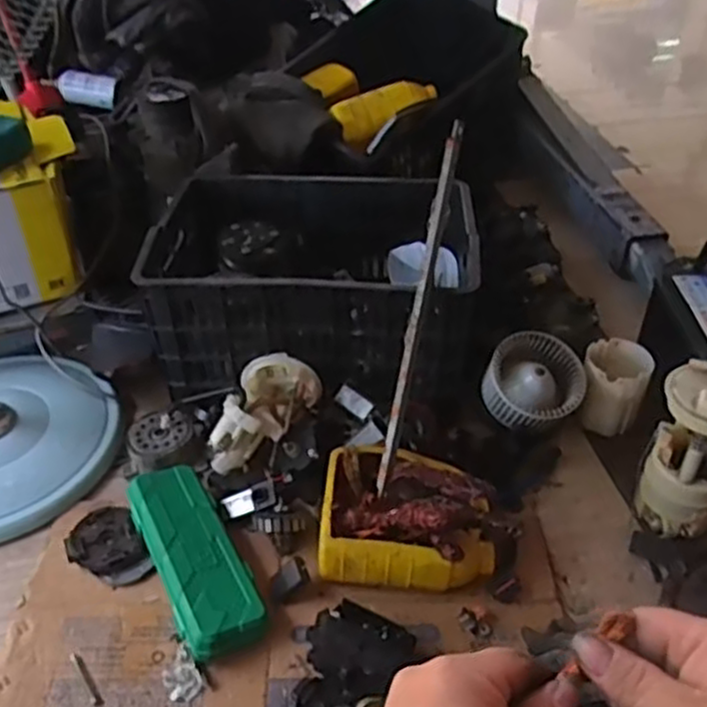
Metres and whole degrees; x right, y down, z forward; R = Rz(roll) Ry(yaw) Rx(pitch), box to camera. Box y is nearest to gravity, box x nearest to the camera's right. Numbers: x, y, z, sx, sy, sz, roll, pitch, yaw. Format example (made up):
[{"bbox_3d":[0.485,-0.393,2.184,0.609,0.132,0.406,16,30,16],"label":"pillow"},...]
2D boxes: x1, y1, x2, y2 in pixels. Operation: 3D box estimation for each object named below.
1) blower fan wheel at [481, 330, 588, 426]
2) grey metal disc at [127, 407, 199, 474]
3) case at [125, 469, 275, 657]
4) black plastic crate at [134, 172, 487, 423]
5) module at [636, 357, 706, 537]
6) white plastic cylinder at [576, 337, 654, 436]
[{"bbox_3d":[0.274,0.043,1.108,0.148,0.069,0.144,4,68,-9],"label":"blower fan wheel"},{"bbox_3d":[-0.292,0.133,1.107,0.100,0.046,0.111,-23,44,-18],"label":"grey metal disc"},{"bbox_3d":[-0.208,0.264,0.947,0.102,0.061,0.287,-21,44,-22],"label":"case"},{"bbox_3d":[-0.055,-0.114,1.198,0.515,0.206,0.387,4,40,5],"label":"black plastic crate"},{"bbox_3d":[0.450,0.125,0.955,0.115,0.224,0.115,20,45,23],"label":"module"},{"bbox_3d":[0.408,0.045,1.136,0.096,0.097,0.108,13,42,16],"label":"white plastic cylinder"}]

